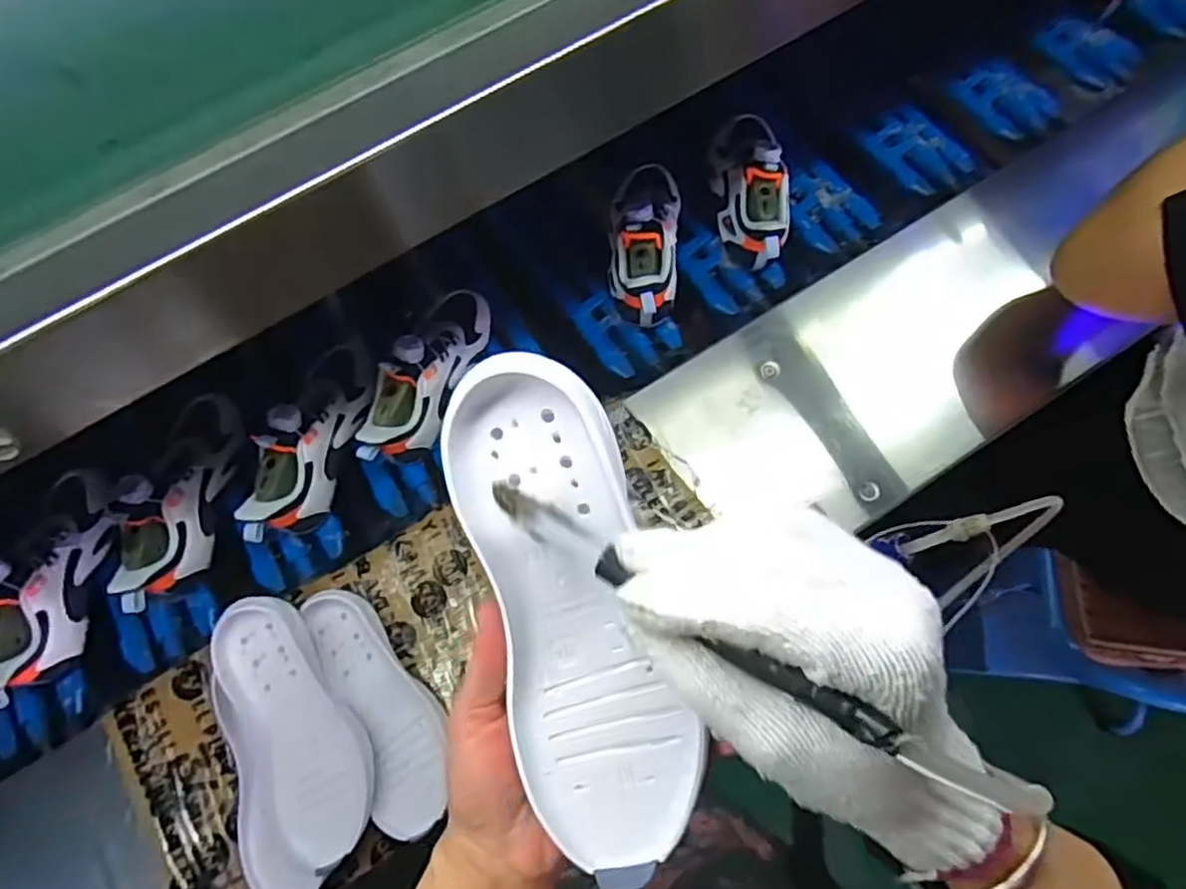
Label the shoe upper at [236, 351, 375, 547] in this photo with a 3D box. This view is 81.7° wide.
[{"bbox_3d":[-0.277,-0.008,0.678,0.077,0.106,0.228,10,58,5],"label":"shoe upper"}]

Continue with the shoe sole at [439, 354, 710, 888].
[{"bbox_3d":[-0.008,0.071,0.296,0.072,0.025,0.216,-15,90,-3],"label":"shoe sole"}]

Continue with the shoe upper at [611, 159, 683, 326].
[{"bbox_3d":[0.055,-0.225,0.747,0.076,0.109,0.219,3,57,3],"label":"shoe upper"}]

